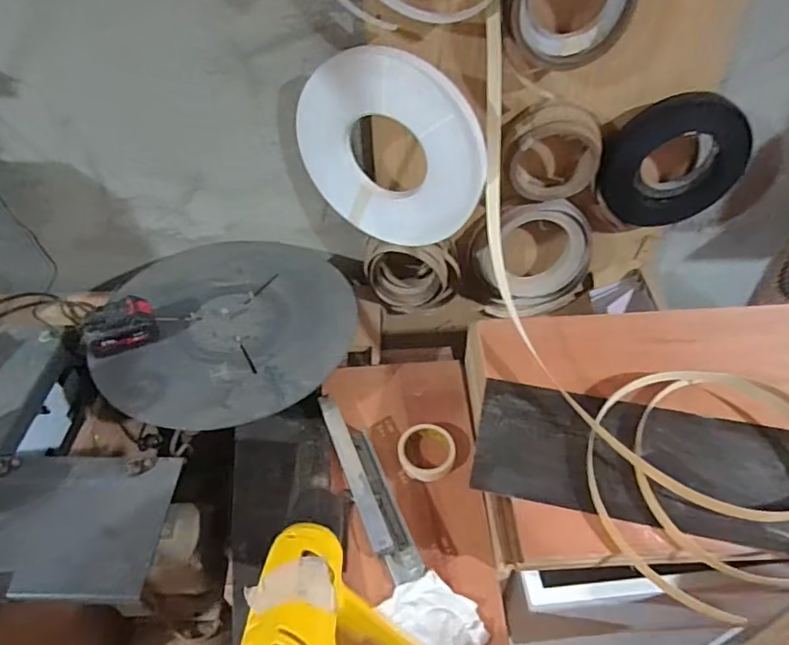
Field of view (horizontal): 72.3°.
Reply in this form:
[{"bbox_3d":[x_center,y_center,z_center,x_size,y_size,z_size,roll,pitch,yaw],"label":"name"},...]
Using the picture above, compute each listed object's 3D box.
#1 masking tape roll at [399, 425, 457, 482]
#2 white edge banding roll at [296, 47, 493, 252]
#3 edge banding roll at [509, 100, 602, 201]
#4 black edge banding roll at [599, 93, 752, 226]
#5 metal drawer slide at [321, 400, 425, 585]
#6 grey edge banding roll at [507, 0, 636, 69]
[{"bbox_3d":[0.055,0.219,0.923,0.096,0.019,0.102,-2,47,2],"label":"masking tape roll"},{"bbox_3d":[-0.014,-0.289,0.950,0.352,0.329,0.033,17,50,18],"label":"white edge banding roll"},{"bbox_3d":[0.295,-0.309,0.995,0.171,0.176,0.056,-3,47,0],"label":"edge banding roll"},{"bbox_3d":[0.535,-0.299,1.045,0.269,0.265,0.044,-3,47,1],"label":"black edge banding roll"},{"bbox_3d":[-0.049,0.252,0.879,0.063,0.035,0.333,-18,48,-14],"label":"metal drawer slide"},{"bbox_3d":[0.263,-0.483,0.809,0.195,0.200,0.042,-6,47,-3],"label":"grey edge banding roll"}]

